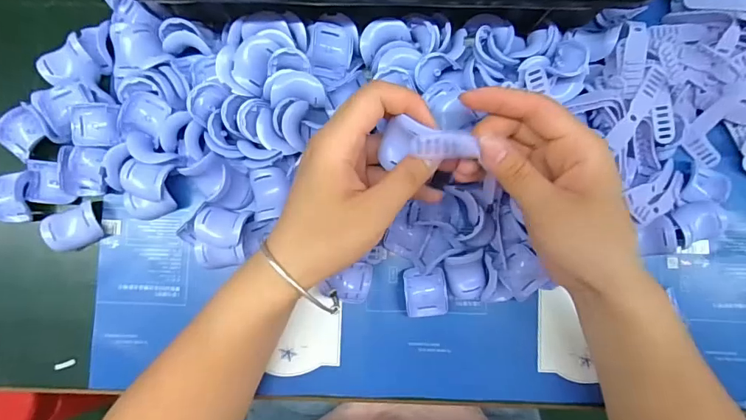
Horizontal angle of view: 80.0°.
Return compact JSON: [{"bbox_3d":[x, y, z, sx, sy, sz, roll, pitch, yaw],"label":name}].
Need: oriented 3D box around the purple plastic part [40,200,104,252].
[{"bbox_3d":[-0.221,0.013,0.331,0.039,0.018,0.029,-25,88,-2],"label":"purple plastic part"}]

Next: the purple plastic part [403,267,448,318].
[{"bbox_3d":[0.040,0.062,0.335,0.031,0.011,0.036,-5,88,-1],"label":"purple plastic part"}]

